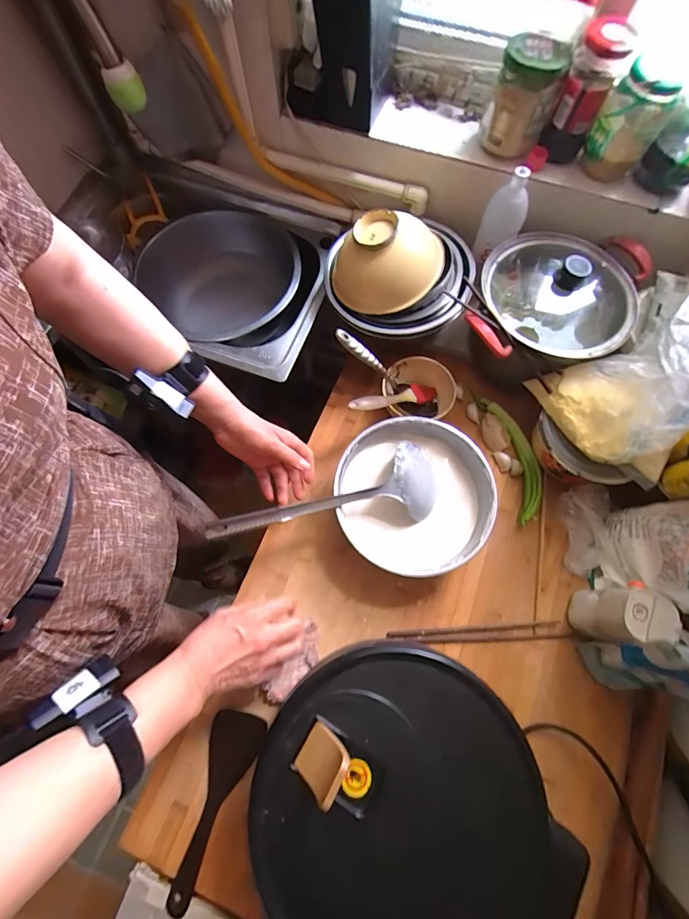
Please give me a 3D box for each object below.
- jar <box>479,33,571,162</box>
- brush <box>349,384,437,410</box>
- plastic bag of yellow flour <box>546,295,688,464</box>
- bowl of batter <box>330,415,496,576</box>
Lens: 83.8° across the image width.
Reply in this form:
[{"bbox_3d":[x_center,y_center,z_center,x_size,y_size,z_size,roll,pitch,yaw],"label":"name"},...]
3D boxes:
[{"bbox_3d":[0.256,-0.521,0.563,0.093,0.109,0.107,26,73,7],"label":"jar"},{"bbox_3d":[0.081,-0.098,0.621,0.191,0.019,0.032,-15,70,-38],"label":"brush"},{"bbox_3d":[0.413,-0.110,0.490,0.200,0.163,0.144,-28,75,-10],"label":"plastic bag of yellow flour"},{"bbox_3d":[0.100,0.055,0.573,0.218,0.080,0.215,0,72,-1],"label":"bowl of batter"}]

